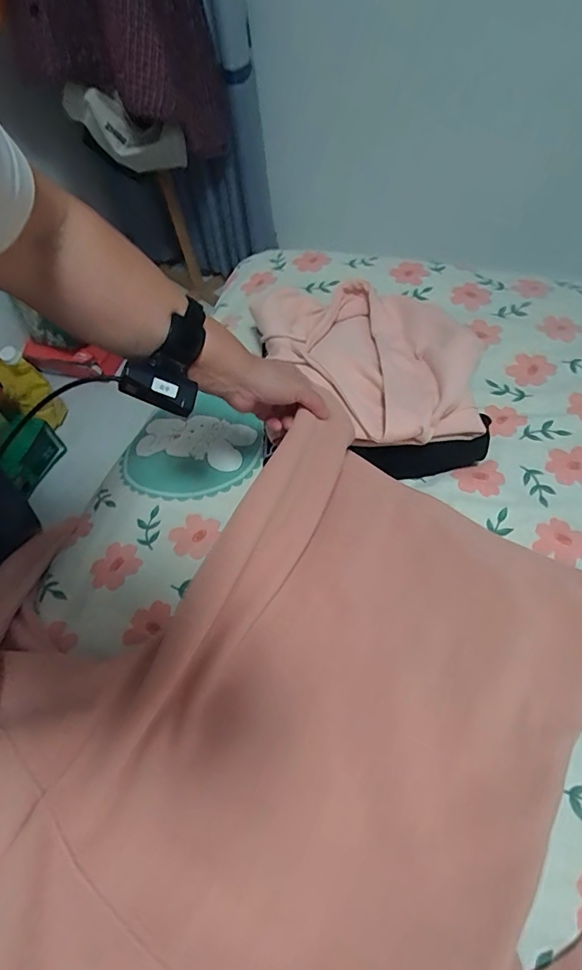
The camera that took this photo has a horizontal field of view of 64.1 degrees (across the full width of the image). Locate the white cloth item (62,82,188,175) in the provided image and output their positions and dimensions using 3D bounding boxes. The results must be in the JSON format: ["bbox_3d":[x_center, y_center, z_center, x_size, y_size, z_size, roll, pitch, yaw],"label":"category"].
[{"bbox_3d":[-0.436,-0.918,1.220,0.323,0.164,0.050,25,62,2],"label":"white cloth item"}]

